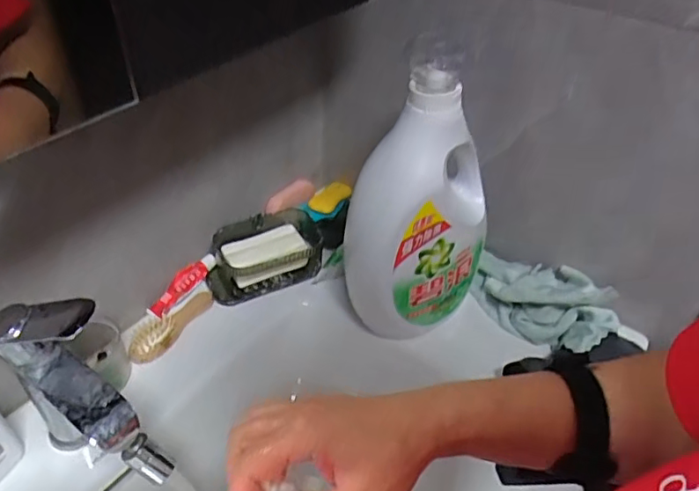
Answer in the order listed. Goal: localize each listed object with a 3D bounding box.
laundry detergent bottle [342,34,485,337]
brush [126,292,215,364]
[{"bbox_3d":[0.079,-0.040,0.608,0.156,0.326,0.095,-9,42,-13],"label":"laundry detergent bottle"},{"bbox_3d":[-0.218,0.097,0.681,0.046,0.022,0.124,19,44,18],"label":"brush"}]

